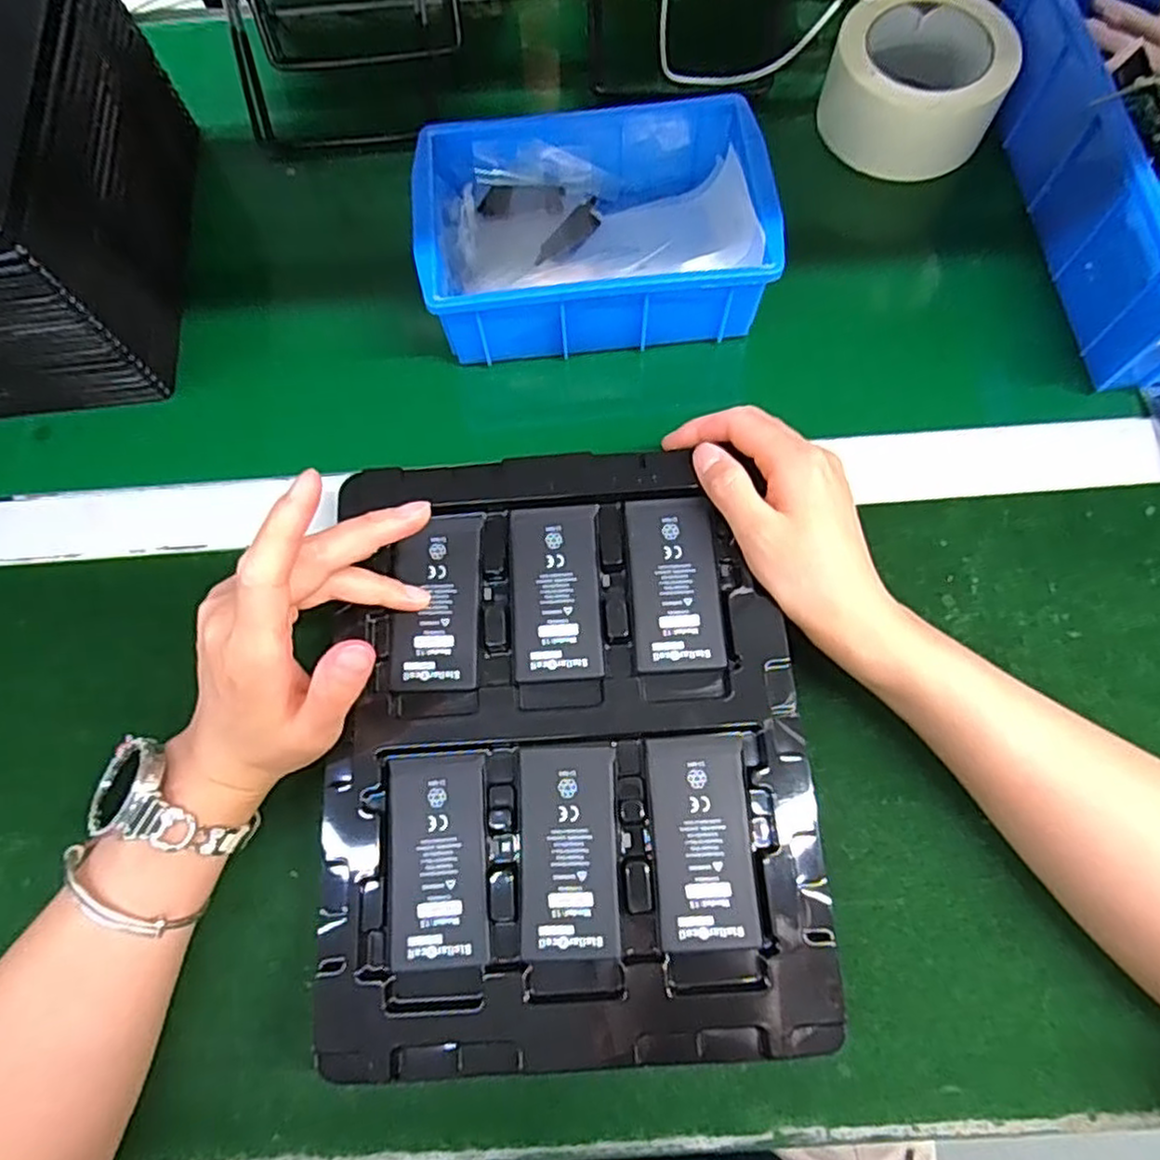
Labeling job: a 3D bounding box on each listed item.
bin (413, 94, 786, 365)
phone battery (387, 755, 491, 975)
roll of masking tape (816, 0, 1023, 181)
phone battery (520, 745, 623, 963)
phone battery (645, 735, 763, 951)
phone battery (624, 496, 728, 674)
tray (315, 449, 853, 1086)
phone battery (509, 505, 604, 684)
[{"bbox_3d":[0.008,-0.211,0.428,0.195,0.057,0.134,-8,72,0],"label":"bin"},{"bbox_3d":[-0.063,0.124,0.316,0.044,0.004,0.088,-5,72,1],"label":"phone battery"},{"bbox_3d":[0.216,-0.322,0.462,0.108,0.049,0.116,-1,72,2],"label":"roll of masking tape"},{"bbox_3d":[-0.004,0.119,0.314,0.042,0.004,0.088,-2,72,2],"label":"phone battery"},{"bbox_3d":[0.055,0.114,0.314,0.043,0.004,0.087,-4,72,1],"label":"phone battery"},{"bbox_3d":[0.047,0.001,0.350,0.043,0.004,0.086,-4,72,1],"label":"phone battery"},{"bbox_3d":[-0.008,0.068,0.328,0.215,0.013,0.270,-5,72,1],"label":"tray"},{"bbox_3d":[-0.012,0.005,0.350,0.043,0.004,0.087,-4,72,1],"label":"phone battery"}]

